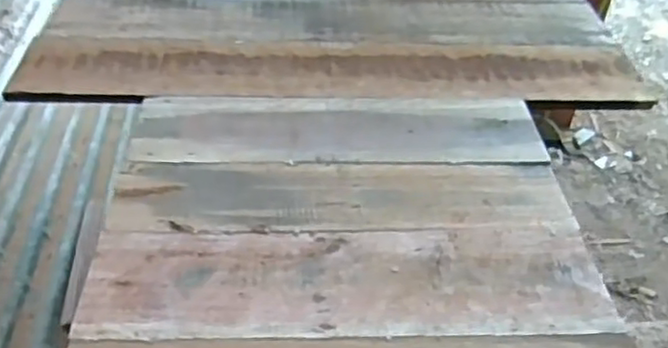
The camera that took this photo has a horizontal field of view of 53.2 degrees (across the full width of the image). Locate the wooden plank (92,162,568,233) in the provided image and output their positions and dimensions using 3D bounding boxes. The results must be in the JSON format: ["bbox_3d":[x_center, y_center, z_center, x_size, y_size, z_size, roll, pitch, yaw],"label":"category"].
[{"bbox_3d":[0.018,0.030,0.990,0.659,0.015,0.156,-1,40,-5],"label":"wooden plank"}]

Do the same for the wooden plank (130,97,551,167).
[{"bbox_3d":[0.010,-0.077,1.113,0.654,0.017,0.178,0,40,-4],"label":"wooden plank"}]

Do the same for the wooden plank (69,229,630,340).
[{"bbox_3d":[0.018,0.136,0.862,0.658,0.010,0.175,0,40,-4],"label":"wooden plank"}]

